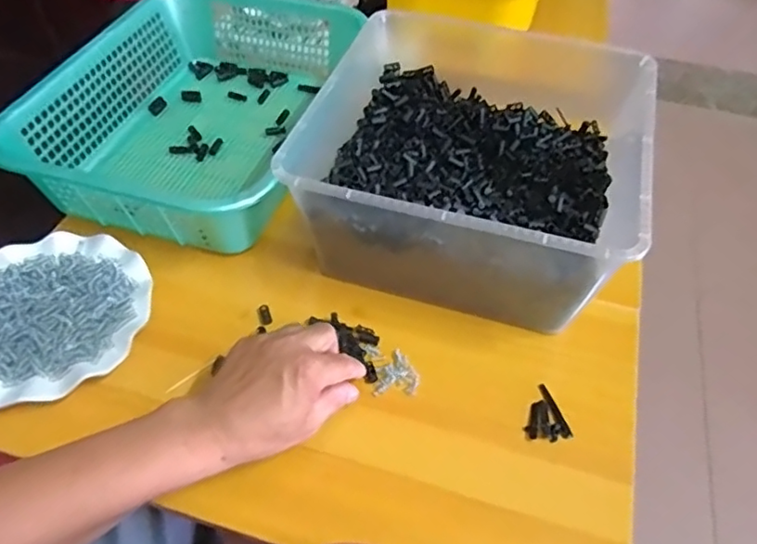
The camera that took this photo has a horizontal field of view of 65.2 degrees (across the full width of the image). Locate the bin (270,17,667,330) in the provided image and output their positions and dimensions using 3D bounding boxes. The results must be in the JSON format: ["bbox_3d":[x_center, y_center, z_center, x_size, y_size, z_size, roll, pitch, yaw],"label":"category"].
[{"bbox_3d":[0.090,-0.109,0.591,0.285,0.132,0.302,15,51,11],"label":"bin"}]

